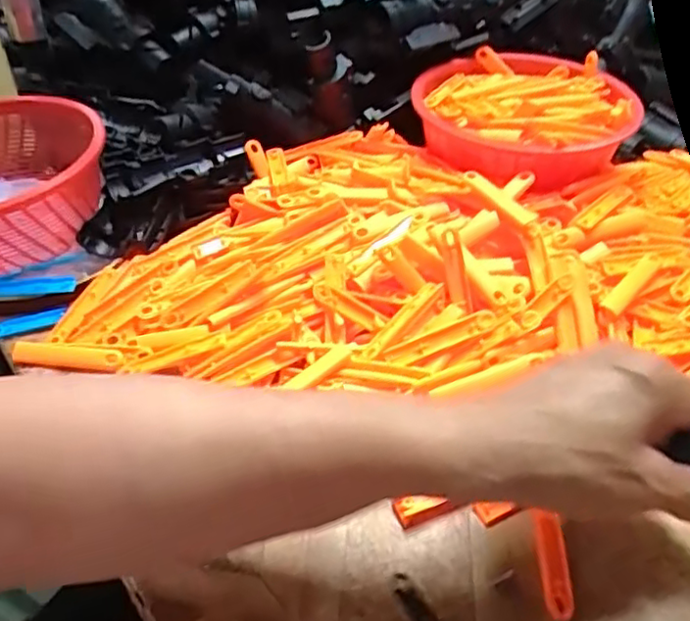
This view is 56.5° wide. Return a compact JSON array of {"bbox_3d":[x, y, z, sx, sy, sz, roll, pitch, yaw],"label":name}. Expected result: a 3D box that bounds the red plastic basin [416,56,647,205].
[{"bbox_3d":[0.154,-0.165,0.552,0.182,0.051,0.174,-1,43,1],"label":"red plastic basin"}]

